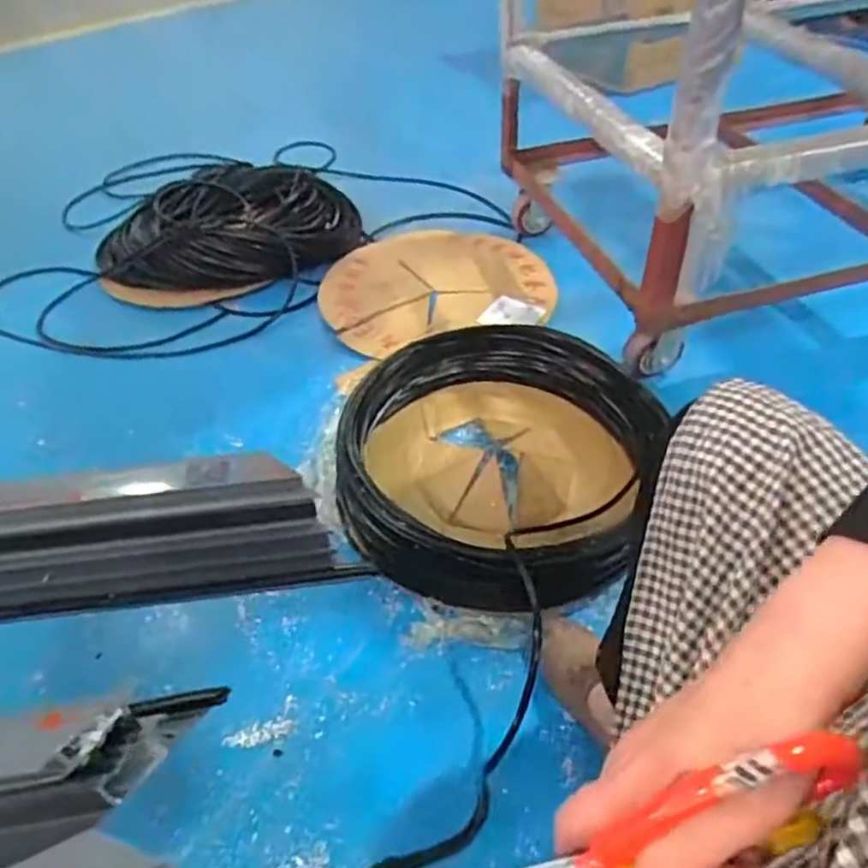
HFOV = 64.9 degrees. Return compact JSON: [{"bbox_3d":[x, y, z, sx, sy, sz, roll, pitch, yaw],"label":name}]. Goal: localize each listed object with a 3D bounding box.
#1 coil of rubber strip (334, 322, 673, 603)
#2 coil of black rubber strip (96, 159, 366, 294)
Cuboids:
[{"bbox_3d":[0.087,0.025,1.007,0.446,0.111,0.470,-3,46,3],"label":"coil of rubber strip"},{"bbox_3d":[-0.481,-0.487,1.571,0.604,0.107,0.482,1,46,6],"label":"coil of black rubber strip"}]

